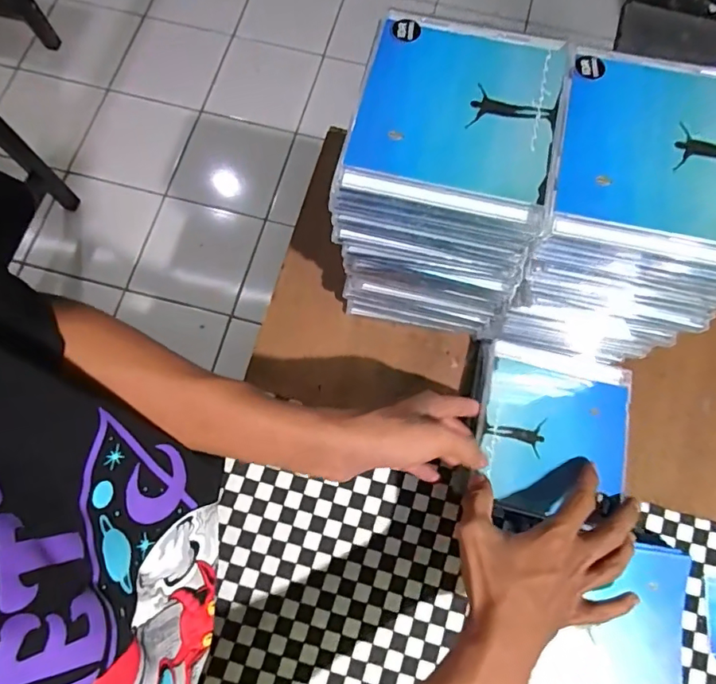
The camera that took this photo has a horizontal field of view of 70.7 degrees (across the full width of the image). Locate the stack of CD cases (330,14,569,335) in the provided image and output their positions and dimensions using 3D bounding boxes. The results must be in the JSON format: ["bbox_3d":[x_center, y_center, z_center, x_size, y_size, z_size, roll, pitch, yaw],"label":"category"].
[{"bbox_3d":[0.063,-0.111,0.407,0.136,0.209,0.150,11,74,3],"label":"stack of CD cases"}]

